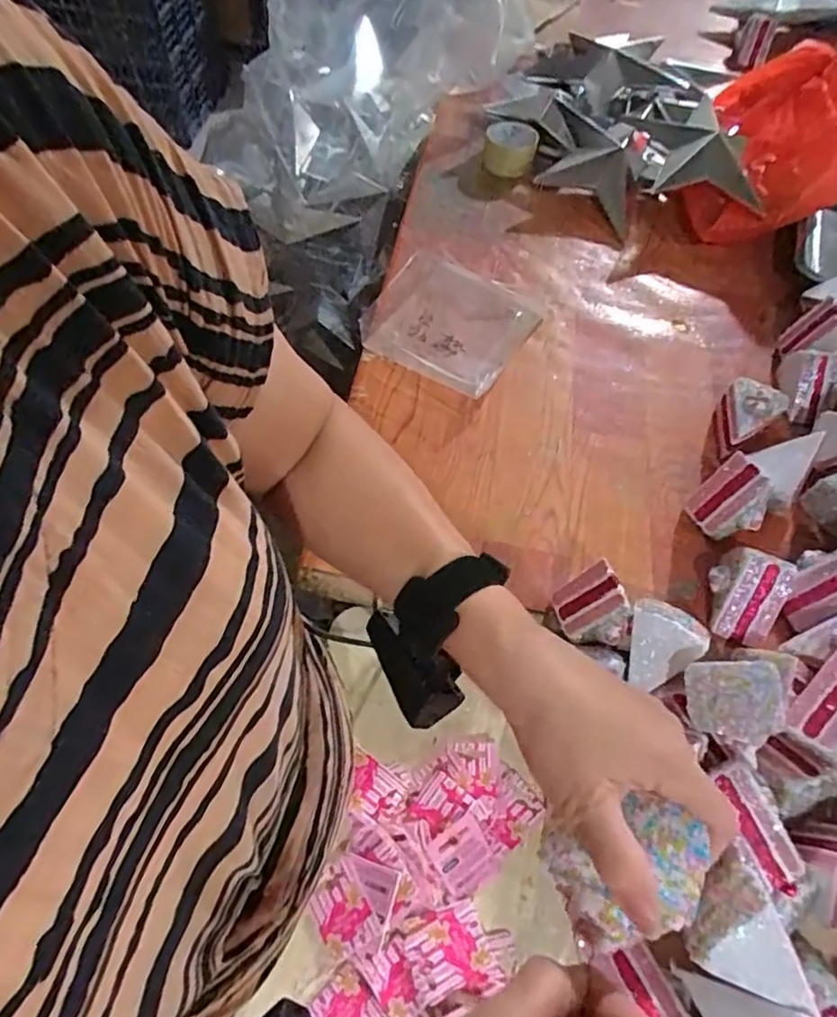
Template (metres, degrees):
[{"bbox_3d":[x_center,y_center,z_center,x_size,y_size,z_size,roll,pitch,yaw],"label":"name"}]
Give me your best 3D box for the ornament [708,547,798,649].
[{"bbox_3d":[0.314,0.083,0.593,0.067,0.060,0.081,25,61,11],"label":"ornament"}]

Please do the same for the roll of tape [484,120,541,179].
[{"bbox_3d":[0.147,-0.579,0.992,0.083,0.053,0.086,2,60,-3],"label":"roll of tape"}]

